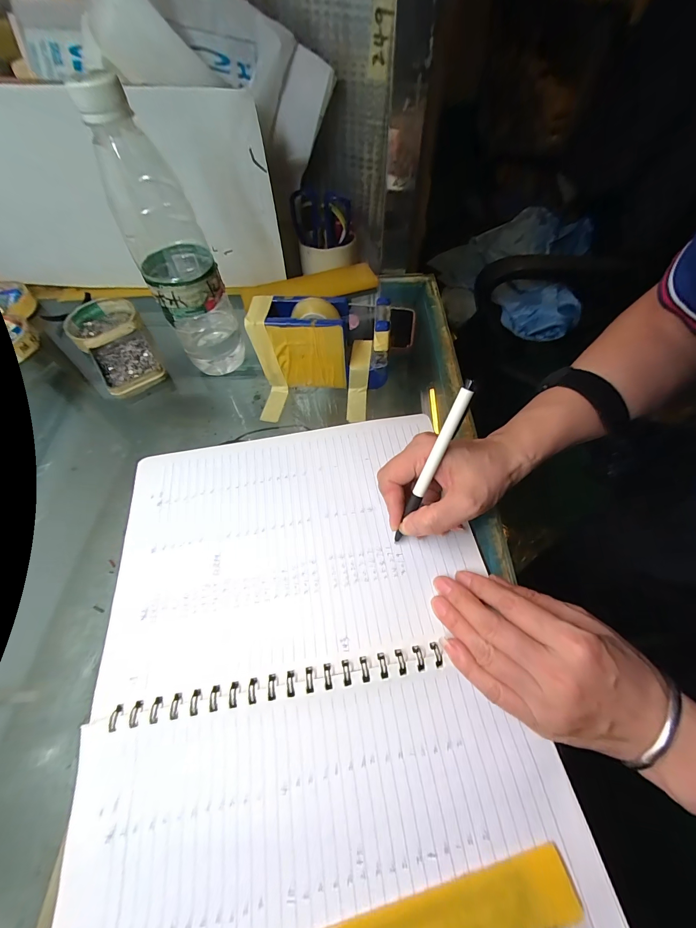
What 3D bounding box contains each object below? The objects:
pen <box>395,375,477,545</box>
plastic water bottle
[{"bbox_3d":[0.059,0.004,0.244,0.010,0.130,0.006,27,23,18],"label":"pen"},{"bbox_3d":[-0.157,-0.188,0.308,0.062,0.222,0.066,-25,61,-12],"label":"plastic water bottle"}]

